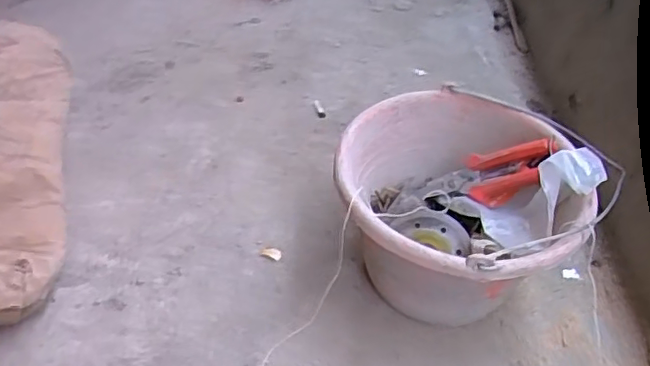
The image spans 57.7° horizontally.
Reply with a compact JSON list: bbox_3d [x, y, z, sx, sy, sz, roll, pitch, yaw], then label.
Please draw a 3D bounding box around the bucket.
[{"bbox_3d":[0.135,0.035,0.622,0.250,0.180,0.239,2,44,-2],"label":"bucket"}]

